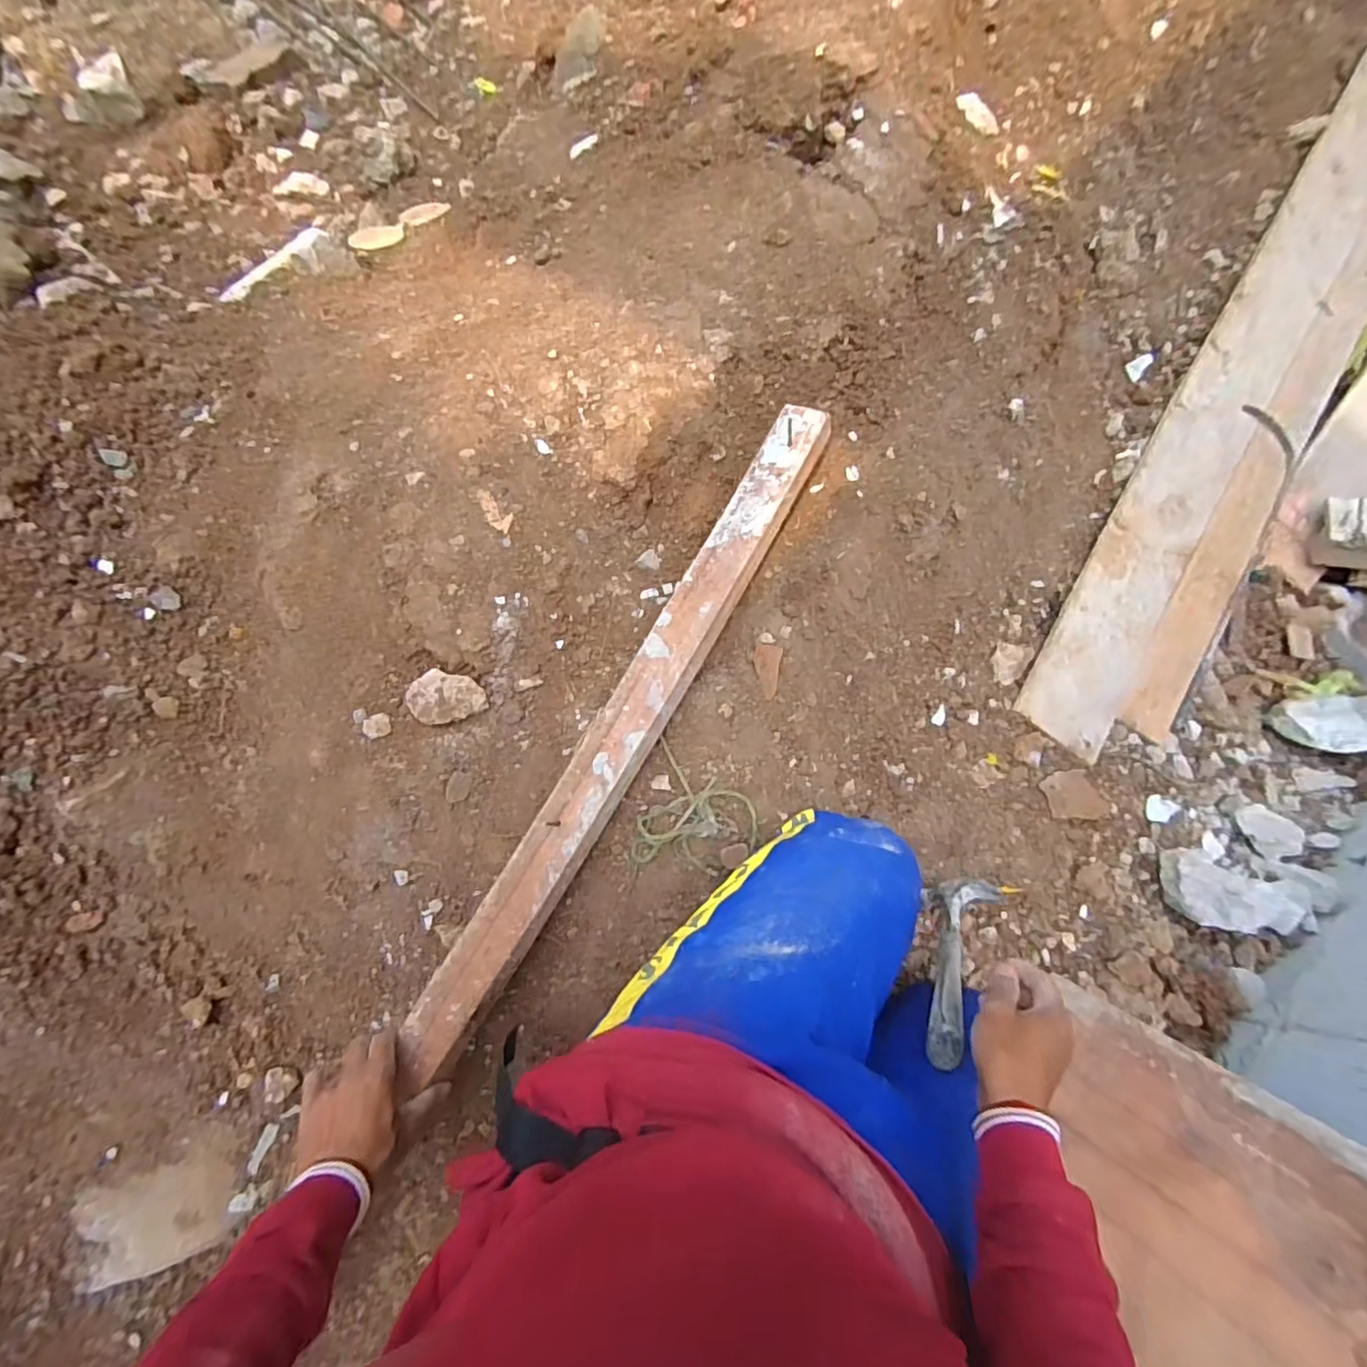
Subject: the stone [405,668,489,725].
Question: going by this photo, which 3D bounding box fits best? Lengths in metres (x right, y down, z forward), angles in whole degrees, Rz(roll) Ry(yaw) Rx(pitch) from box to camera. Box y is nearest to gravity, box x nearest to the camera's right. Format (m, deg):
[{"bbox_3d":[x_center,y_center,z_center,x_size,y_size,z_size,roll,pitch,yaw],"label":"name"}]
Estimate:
[{"bbox_3d":[-0.252,0.013,0.652,0.076,0.025,0.057,-17,89,-7],"label":"stone"}]

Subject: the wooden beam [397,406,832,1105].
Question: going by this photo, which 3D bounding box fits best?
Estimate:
[{"bbox_3d":[-0.056,0.038,0.647,0.067,0.025,0.780,30,83,9],"label":"wooden beam"}]

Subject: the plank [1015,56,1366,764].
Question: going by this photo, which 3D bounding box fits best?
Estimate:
[{"bbox_3d":[1.016,-0.545,1.044,0.243,0.028,1.565,33,81,-1],"label":"plank"}]

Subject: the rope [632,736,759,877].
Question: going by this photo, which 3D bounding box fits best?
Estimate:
[{"bbox_3d":[0.023,0.149,0.691,0.139,0.022,0.130,16,87,-14],"label":"rope"}]

